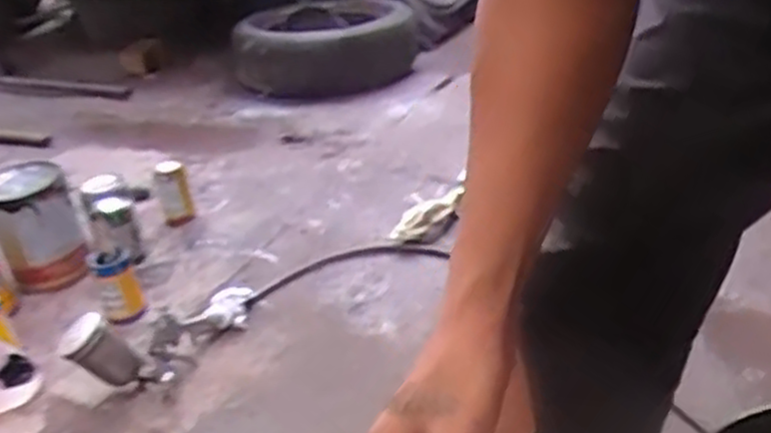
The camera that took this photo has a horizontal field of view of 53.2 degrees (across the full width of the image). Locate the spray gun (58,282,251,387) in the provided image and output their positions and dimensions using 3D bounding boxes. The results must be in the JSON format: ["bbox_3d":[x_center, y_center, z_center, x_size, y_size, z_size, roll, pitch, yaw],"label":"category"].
[{"bbox_3d":[-0.346,0.194,1.275,0.106,0.137,0.355,22,26,37],"label":"spray gun"}]

